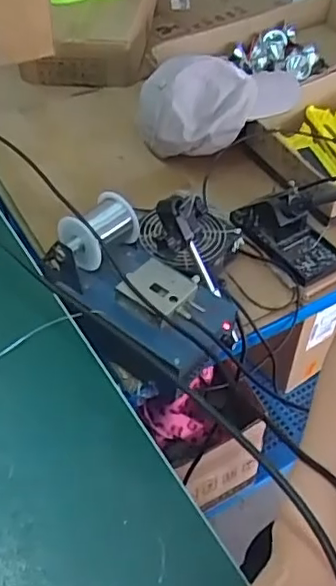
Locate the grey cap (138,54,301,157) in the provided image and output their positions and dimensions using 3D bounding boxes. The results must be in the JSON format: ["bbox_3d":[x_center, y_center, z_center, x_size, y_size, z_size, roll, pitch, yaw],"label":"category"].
[{"bbox_3d":[0.093,-0.297,0.921,0.257,0.105,0.131,-8,49,-13],"label":"grey cap"}]

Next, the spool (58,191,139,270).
[{"bbox_3d":[-0.077,-0.072,0.679,0.054,0.055,0.088,30,51,20],"label":"spool"}]

